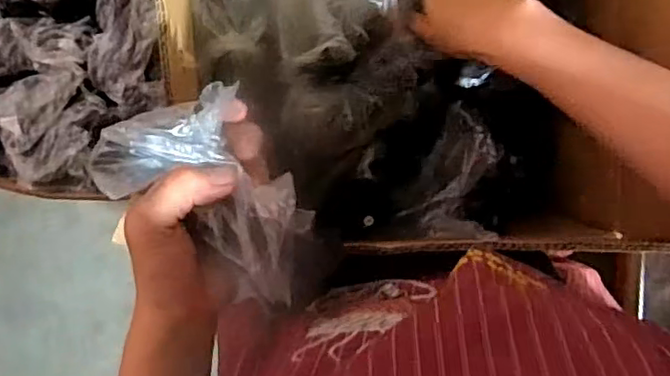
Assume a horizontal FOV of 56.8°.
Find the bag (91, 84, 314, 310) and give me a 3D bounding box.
[{"bbox_3d":[-0.060,0.004,0.357,0.090,0.050,0.132,-45,99,3],"label":"bag"}]

